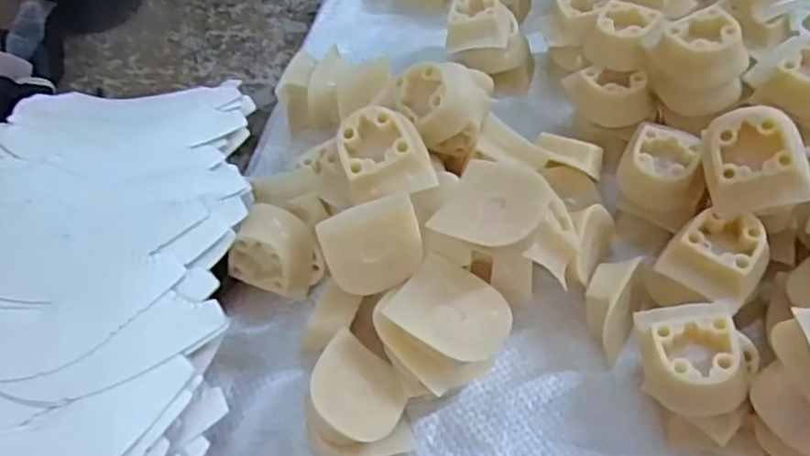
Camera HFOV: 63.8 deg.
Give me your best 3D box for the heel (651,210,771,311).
[{"bbox_3d":[0.138,0.011,0.289,0.037,0.024,0.035,33,62,23],"label":"heel"}]

